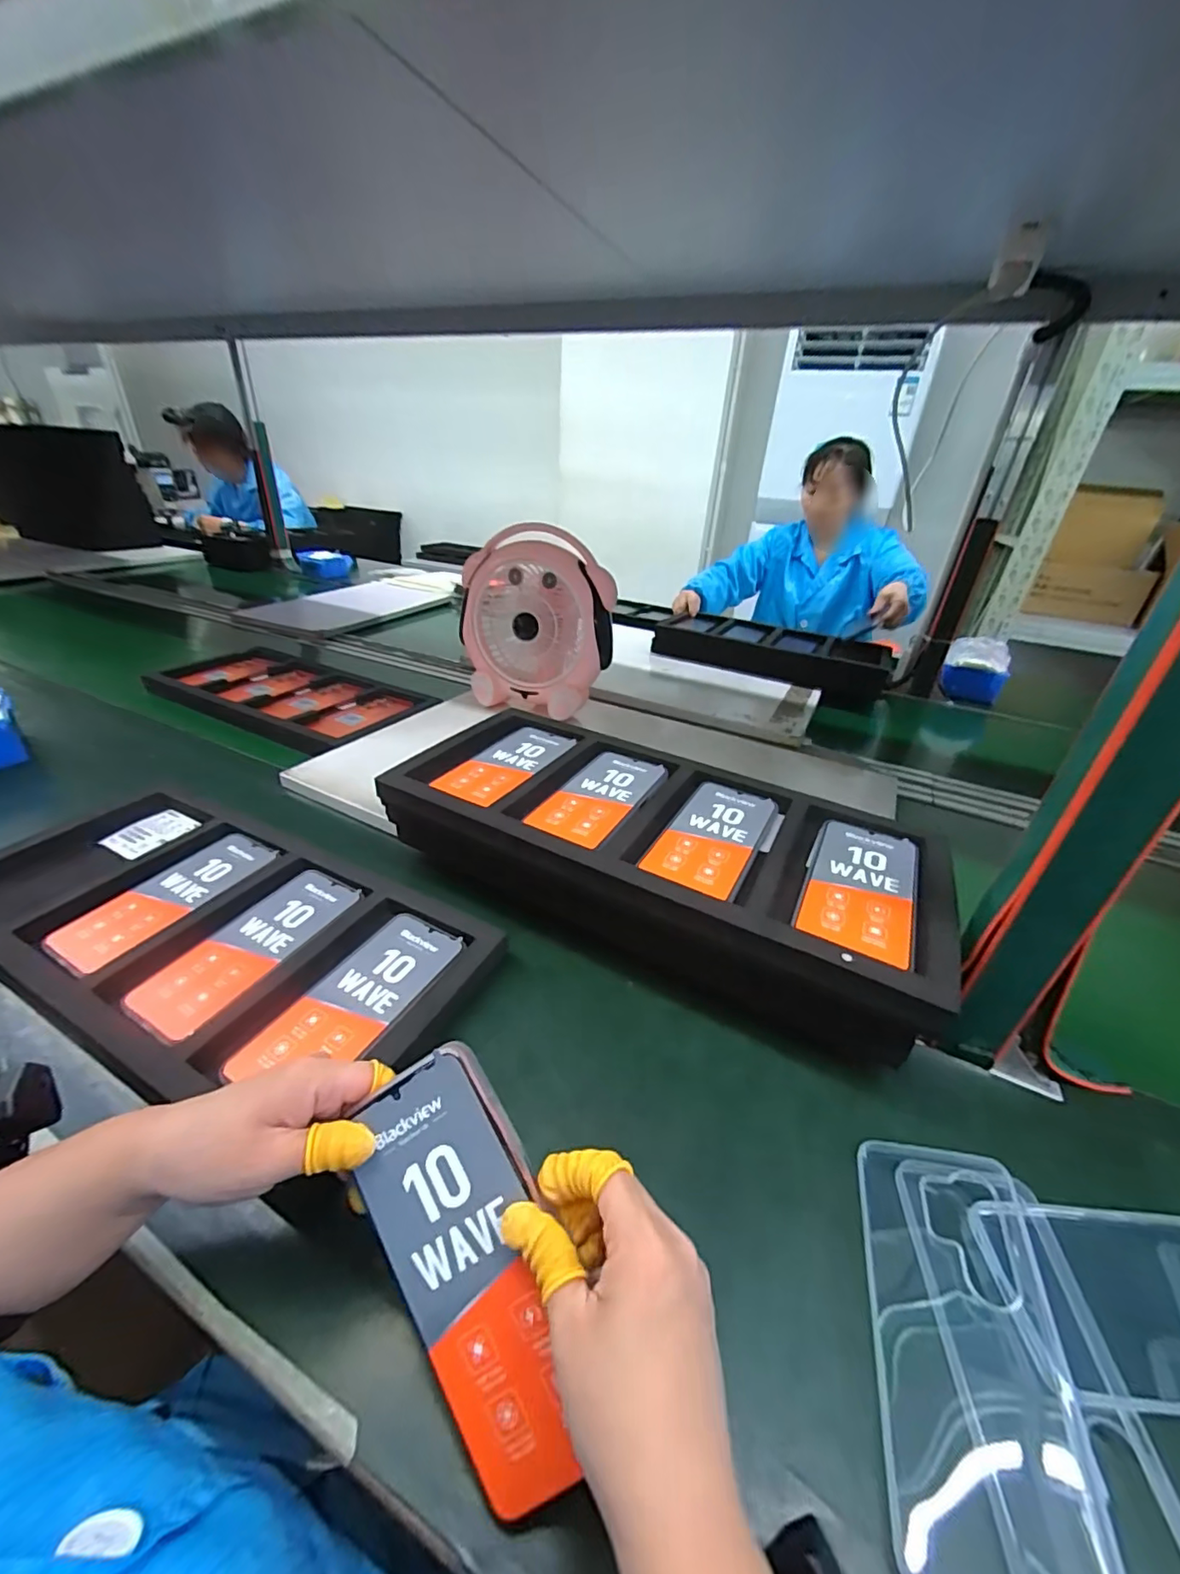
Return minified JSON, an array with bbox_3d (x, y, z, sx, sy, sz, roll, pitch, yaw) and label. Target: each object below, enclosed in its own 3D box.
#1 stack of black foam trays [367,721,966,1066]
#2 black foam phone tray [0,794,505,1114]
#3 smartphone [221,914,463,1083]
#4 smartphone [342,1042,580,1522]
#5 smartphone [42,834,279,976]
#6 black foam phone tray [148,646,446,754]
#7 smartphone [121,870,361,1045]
[{"bbox_3d":[0.055,0.062,0.530,0.482,0.114,0.226,18,33,22],"label":"stack of black foam trays"},{"bbox_3d":[-0.345,0.124,0.471,0.493,0.028,0.214,17,34,20],"label":"black foam phone tray"},{"bbox_3d":[-0.178,0.161,0.416,0.074,0.008,0.161,18,33,23],"label":"smartphone"},{"bbox_3d":[-0.052,0.213,0.247,0.076,0.006,0.167,-33,73,2],"label":"smartphone"},{"bbox_3d":[-0.389,0.099,0.504,0.071,0.011,0.171,19,33,24],"label":"smartphone"},{"bbox_3d":[-0.522,-0.154,0.944,0.489,0.042,0.235,18,33,22],"label":"black foam phone tray"},{"bbox_3d":[-0.284,0.131,0.458,0.071,0.010,0.170,18,33,23],"label":"smartphone"}]

